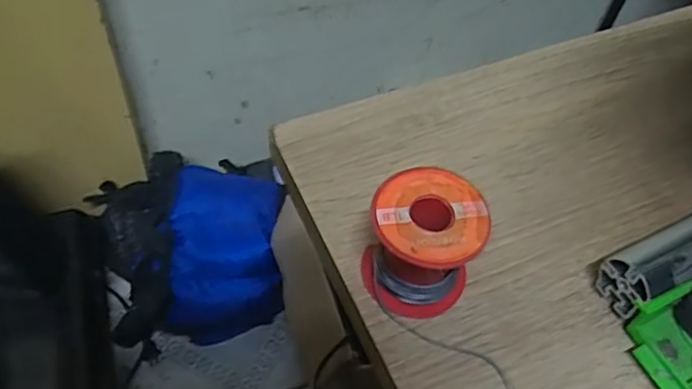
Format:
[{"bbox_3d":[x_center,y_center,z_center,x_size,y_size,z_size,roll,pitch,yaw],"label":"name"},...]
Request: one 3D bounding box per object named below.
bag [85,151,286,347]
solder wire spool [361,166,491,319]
[{"bbox_3d":[-0.257,0.088,1.050,0.306,0.195,0.278,-14,58,-14],"label":"bag"},{"bbox_3d":[0.036,0.024,0.297,0.051,0.054,0.049,2,55,-3],"label":"solder wire spool"}]

